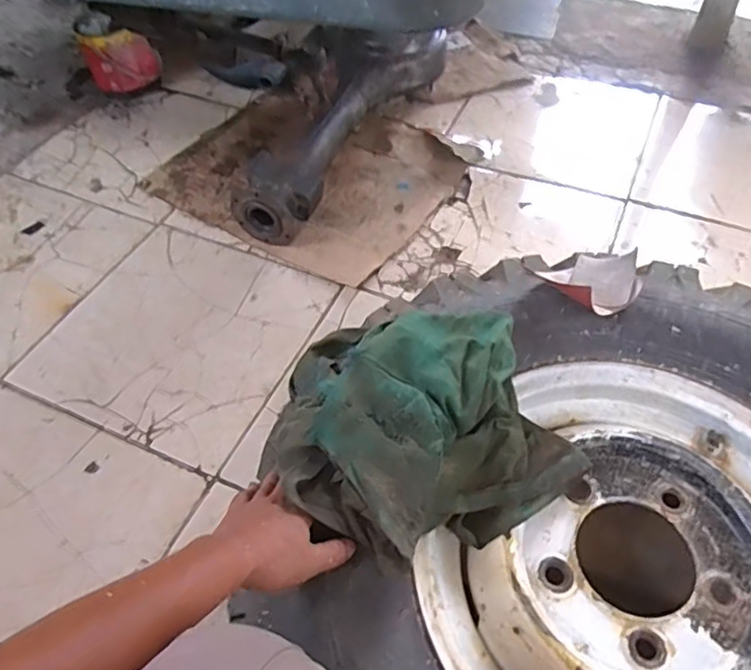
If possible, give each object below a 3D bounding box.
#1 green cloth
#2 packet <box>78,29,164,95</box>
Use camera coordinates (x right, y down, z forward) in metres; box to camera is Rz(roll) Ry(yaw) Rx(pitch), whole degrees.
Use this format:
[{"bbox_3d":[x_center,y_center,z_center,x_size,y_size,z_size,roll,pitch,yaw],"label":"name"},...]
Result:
[{"bbox_3d":[0.036,0.087,0.626,0.283,0.120,0.254,-26,55,-16],"label":"green cloth"},{"bbox_3d":[-0.579,-0.624,1.397,0.160,0.137,0.058,-11,52,-7],"label":"packet"}]

